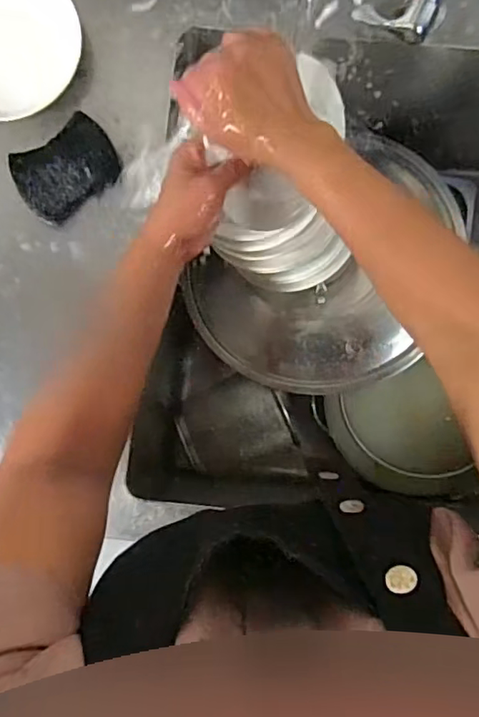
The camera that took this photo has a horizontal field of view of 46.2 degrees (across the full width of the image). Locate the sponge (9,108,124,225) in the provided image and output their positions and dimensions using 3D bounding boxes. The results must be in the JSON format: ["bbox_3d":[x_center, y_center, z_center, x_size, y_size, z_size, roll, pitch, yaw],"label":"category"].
[{"bbox_3d":[-0.162,-0.177,0.523,0.093,0.014,0.073,-35,84,-1],"label":"sponge"}]

